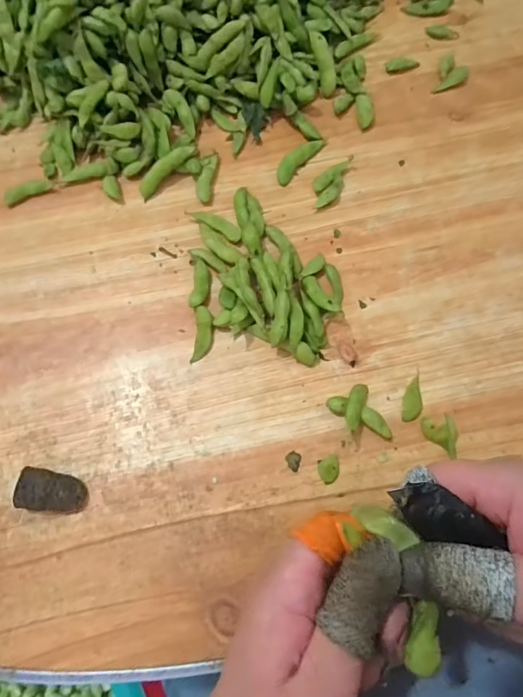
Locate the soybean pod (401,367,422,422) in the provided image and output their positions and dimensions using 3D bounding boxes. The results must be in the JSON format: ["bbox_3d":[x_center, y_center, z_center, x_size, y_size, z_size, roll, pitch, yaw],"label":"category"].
[{"bbox_3d":[0.100,0.030,0.285,0.012,0.004,0.036,14,70,8],"label":"soybean pod"}]

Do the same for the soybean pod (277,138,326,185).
[{"bbox_3d":[0.030,-0.157,0.358,0.016,0.006,0.055,35,74,15],"label":"soybean pod"}]

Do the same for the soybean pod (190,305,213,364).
[{"bbox_3d":[-0.041,-0.010,0.306,0.013,0.008,0.039,2,69,4],"label":"soybean pod"}]

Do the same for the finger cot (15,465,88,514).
[{"bbox_3d":[-0.128,0.088,0.268,0.037,0.019,0.023,6,69,5],"label":"finger cot"}]

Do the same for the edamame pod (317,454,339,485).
[{"bbox_3d":[0.042,0.075,0.271,0.013,0.004,0.016,-13,68,-2],"label":"edamame pod"}]

